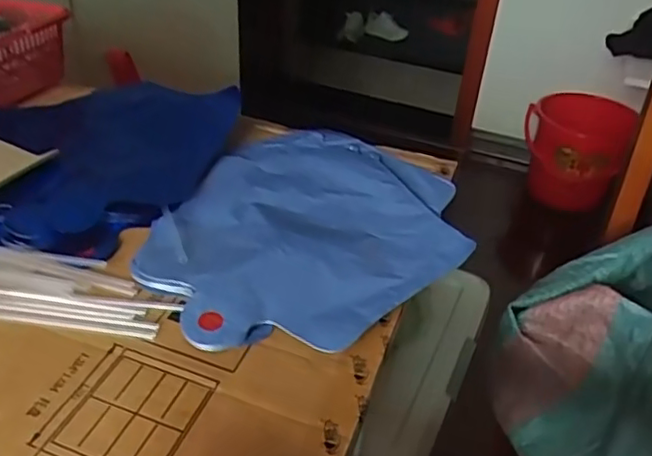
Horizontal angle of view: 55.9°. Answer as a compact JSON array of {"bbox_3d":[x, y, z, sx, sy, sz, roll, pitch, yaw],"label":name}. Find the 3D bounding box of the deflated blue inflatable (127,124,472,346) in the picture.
[{"bbox_3d":[-0.017,-0.009,0.485,0.225,0.015,0.273,32,45,31],"label":"deflated blue inflatable"}]

